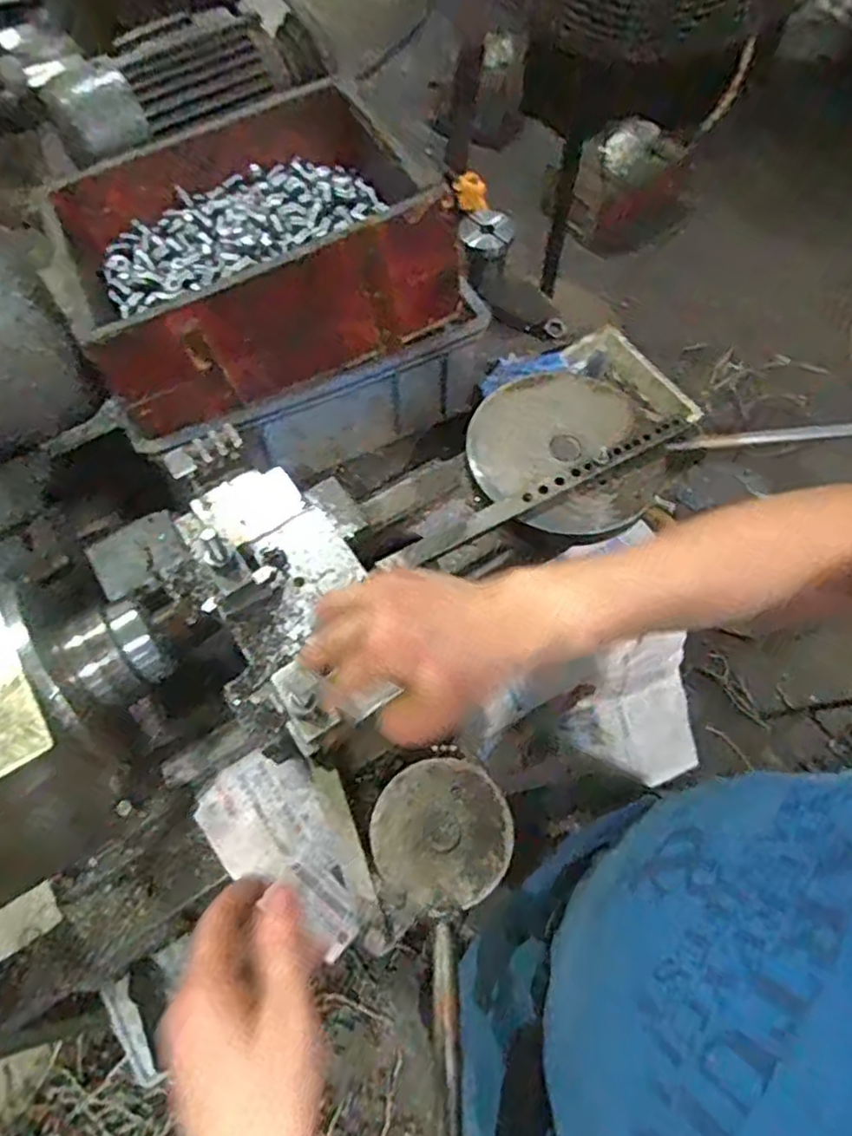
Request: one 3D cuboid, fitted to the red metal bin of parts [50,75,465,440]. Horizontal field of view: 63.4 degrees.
[{"bbox_3d":[-0.182,-0.326,0.702,0.355,0.136,0.266,-28,66,-13],"label":"red metal bin of parts"}]

